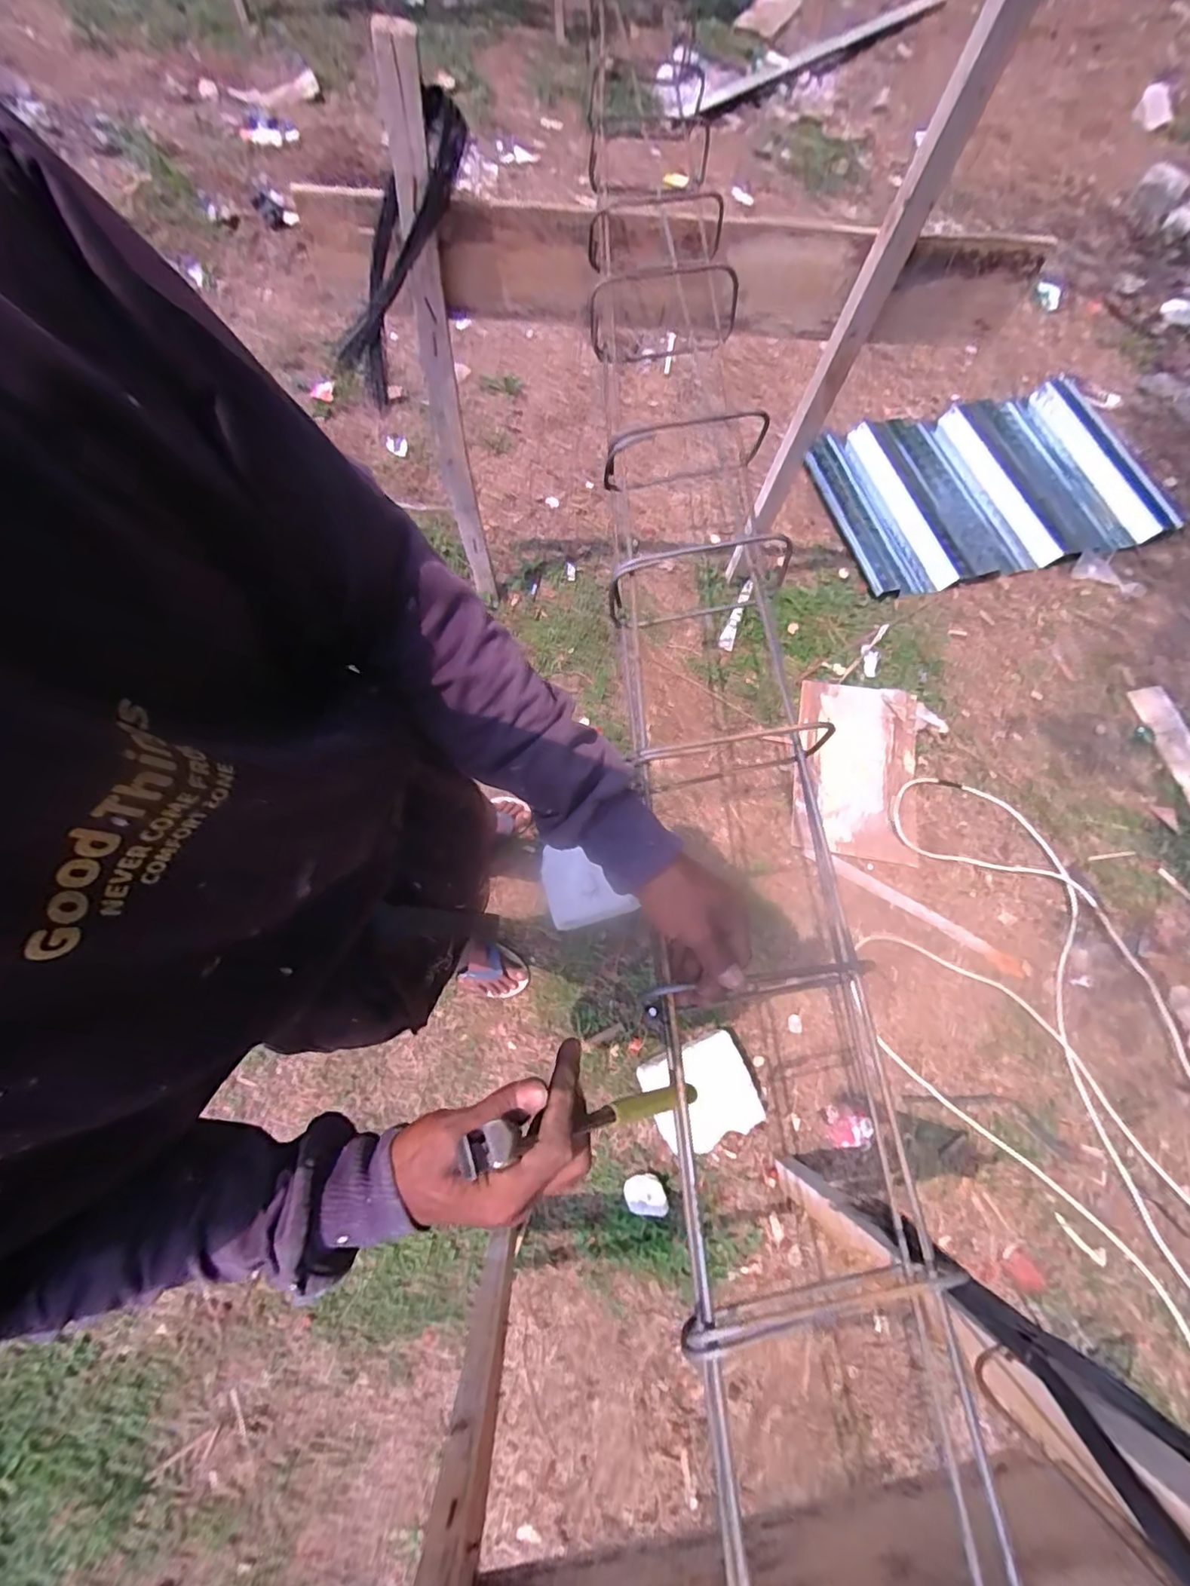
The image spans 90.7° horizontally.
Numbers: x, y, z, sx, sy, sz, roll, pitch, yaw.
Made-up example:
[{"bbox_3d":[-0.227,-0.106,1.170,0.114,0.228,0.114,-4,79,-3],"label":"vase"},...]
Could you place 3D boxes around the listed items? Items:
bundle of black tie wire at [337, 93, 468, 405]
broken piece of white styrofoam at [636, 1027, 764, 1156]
[{"bbox_3d":[-0.335,-0.912,1.014,0.085,0.441,0.099,-10,66,-46],"label":"bundle of black tie wire"},{"bbox_3d":[0.212,0.615,1.206,0.213,0.083,0.189,-20,72,-9],"label":"broken piece of white styrofoam"}]

